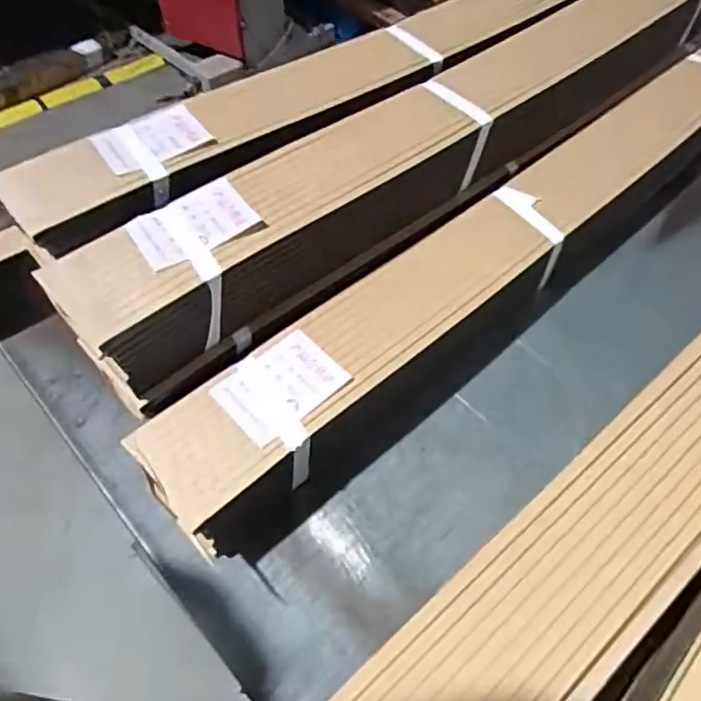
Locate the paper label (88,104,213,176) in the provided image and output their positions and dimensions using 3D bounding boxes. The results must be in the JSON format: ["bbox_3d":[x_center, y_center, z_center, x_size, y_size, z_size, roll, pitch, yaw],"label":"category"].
[{"bbox_3d":[-0.200,-0.215,0.595,0.105,0.010,0.082,-31,61,-21],"label":"paper label"}]

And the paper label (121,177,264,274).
[{"bbox_3d":[-0.138,-0.112,0.518,0.105,0.008,0.071,-32,63,-25],"label":"paper label"}]

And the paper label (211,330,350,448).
[{"bbox_3d":[-0.061,0.030,0.523,0.105,0.008,0.075,-37,62,-26],"label":"paper label"}]

